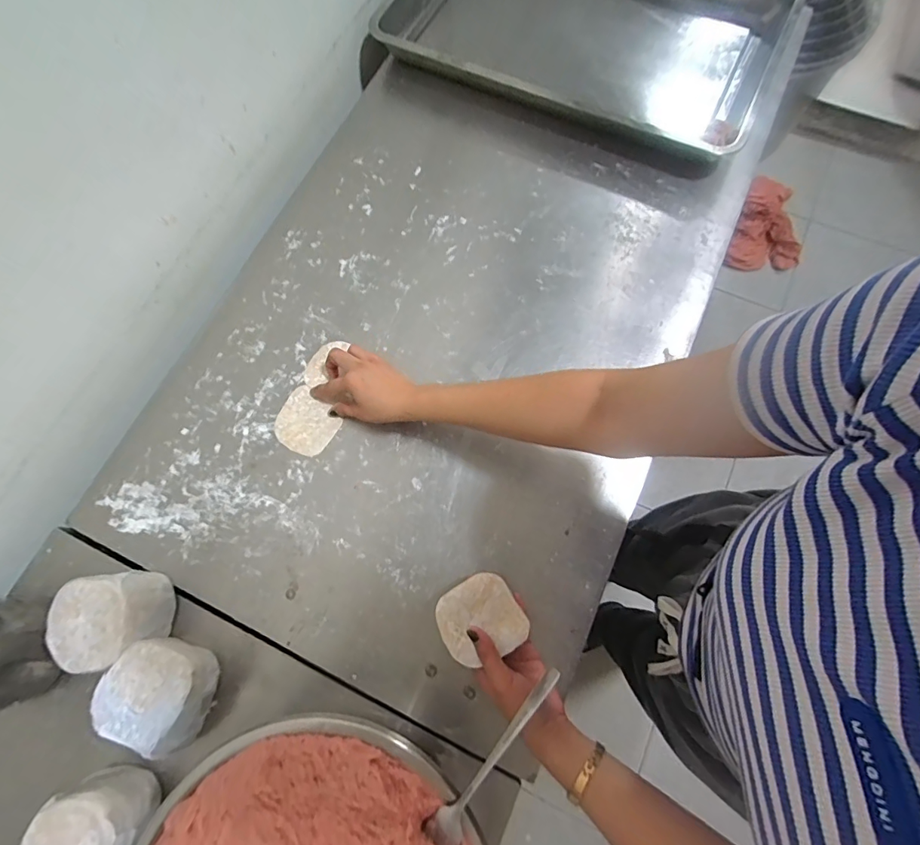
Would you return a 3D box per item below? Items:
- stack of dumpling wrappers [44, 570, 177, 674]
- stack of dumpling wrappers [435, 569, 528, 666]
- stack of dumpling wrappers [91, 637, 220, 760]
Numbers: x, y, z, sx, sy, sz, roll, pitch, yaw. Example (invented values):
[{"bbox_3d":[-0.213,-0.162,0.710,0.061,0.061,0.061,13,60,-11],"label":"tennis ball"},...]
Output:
[{"bbox_3d":[-0.357,0.203,0.463,0.082,0.075,0.088,-11,74,-1],"label":"stack of dumpling wrappers"},{"bbox_3d":[0.020,0.199,0.450,0.081,0.012,0.076,-30,75,-6],"label":"stack of dumpling wrappers"},{"bbox_3d":[-0.291,0.265,0.445,0.090,0.075,0.087,19,76,7],"label":"stack of dumpling wrappers"}]

